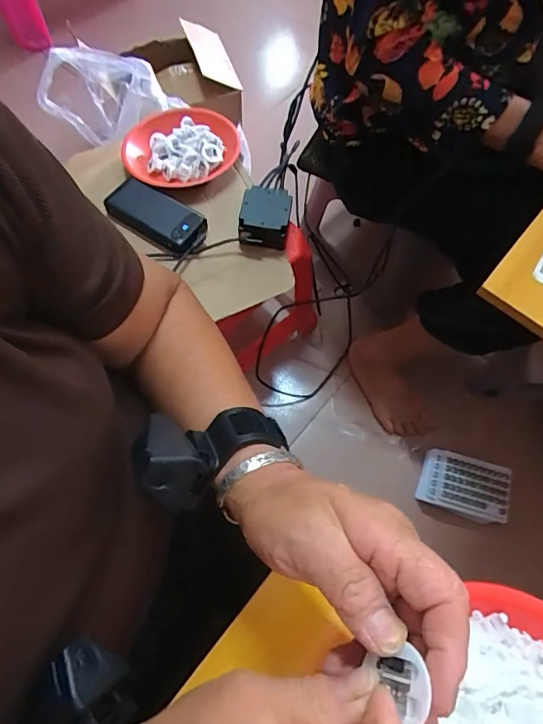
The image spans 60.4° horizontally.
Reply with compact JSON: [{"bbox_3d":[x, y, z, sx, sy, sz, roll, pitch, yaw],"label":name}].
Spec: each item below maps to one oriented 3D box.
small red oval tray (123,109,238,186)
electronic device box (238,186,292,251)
[{"bbox_3d":[-0.150,-0.365,0.785,0.185,0.031,0.178,1,67,-1],"label":"small red oval tray"},{"bbox_3d":[-0.009,-0.222,0.712,0.074,0.052,0.078,7,67,2],"label":"electronic device box"}]

